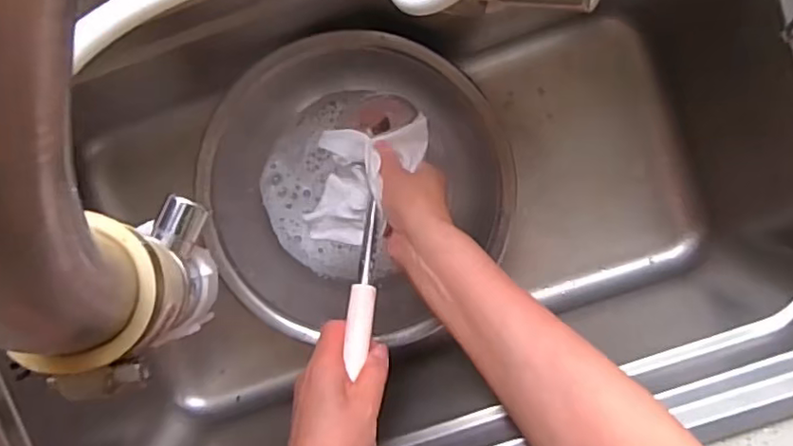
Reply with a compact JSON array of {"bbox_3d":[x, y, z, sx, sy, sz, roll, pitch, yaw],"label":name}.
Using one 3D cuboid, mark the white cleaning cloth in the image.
[{"bbox_3d":[-0.025,-0.037,0.521,0.084,0.031,0.112,11,98,0],"label":"white cleaning cloth"}]

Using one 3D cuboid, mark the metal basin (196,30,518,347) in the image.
[{"bbox_3d":[-0.039,-0.034,0.581,0.258,0.105,0.271,0,98,2],"label":"metal basin"}]

